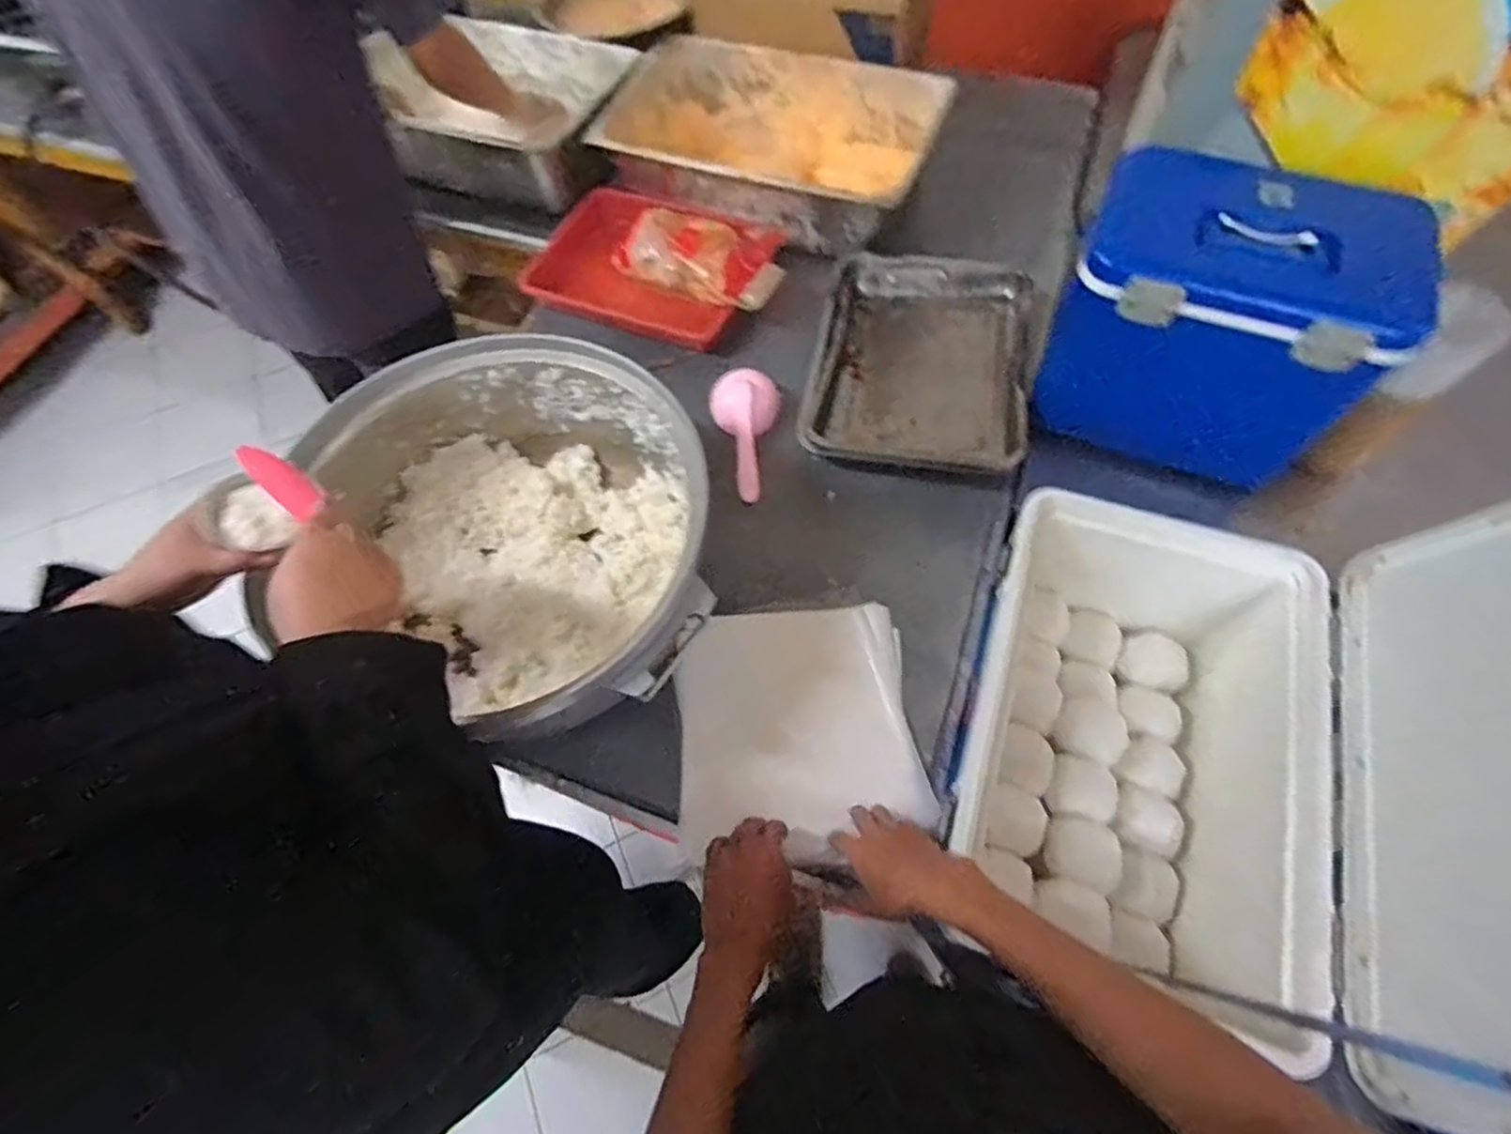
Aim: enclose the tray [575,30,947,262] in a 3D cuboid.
[{"bbox_3d":[0.020,-0.705,1.157,0.525,0.104,0.326,18,65,12],"label":"tray"}]

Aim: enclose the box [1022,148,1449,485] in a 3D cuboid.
[{"bbox_3d":[0.525,-0.285,0.811,0.297,0.270,0.231,23,66,14],"label":"box"}]

